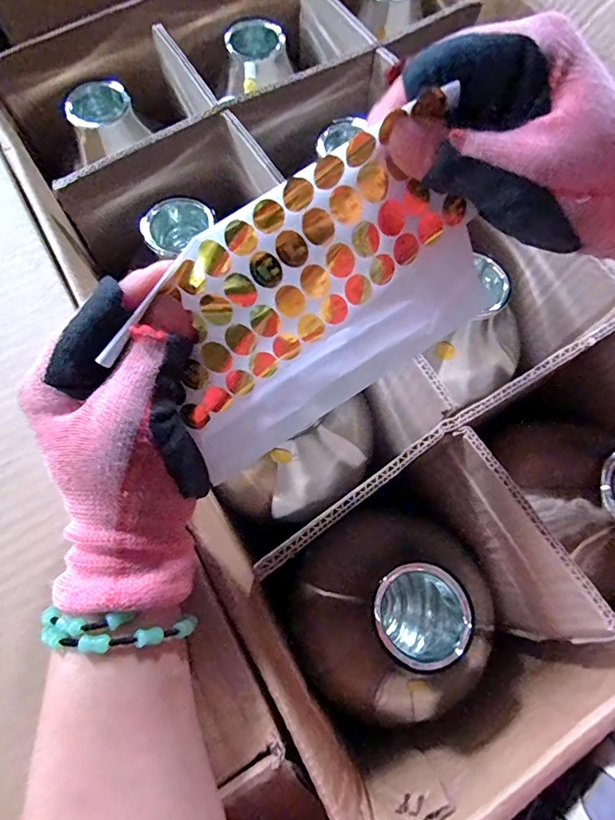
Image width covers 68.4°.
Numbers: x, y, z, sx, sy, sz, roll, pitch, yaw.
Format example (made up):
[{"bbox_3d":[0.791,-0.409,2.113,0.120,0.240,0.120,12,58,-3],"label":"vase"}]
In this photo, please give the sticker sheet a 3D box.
[{"bbox_3d":[0.002,-0.043,0.195,0.151,0.102,0.013,-33,41,2],"label":"sticker sheet"}]

